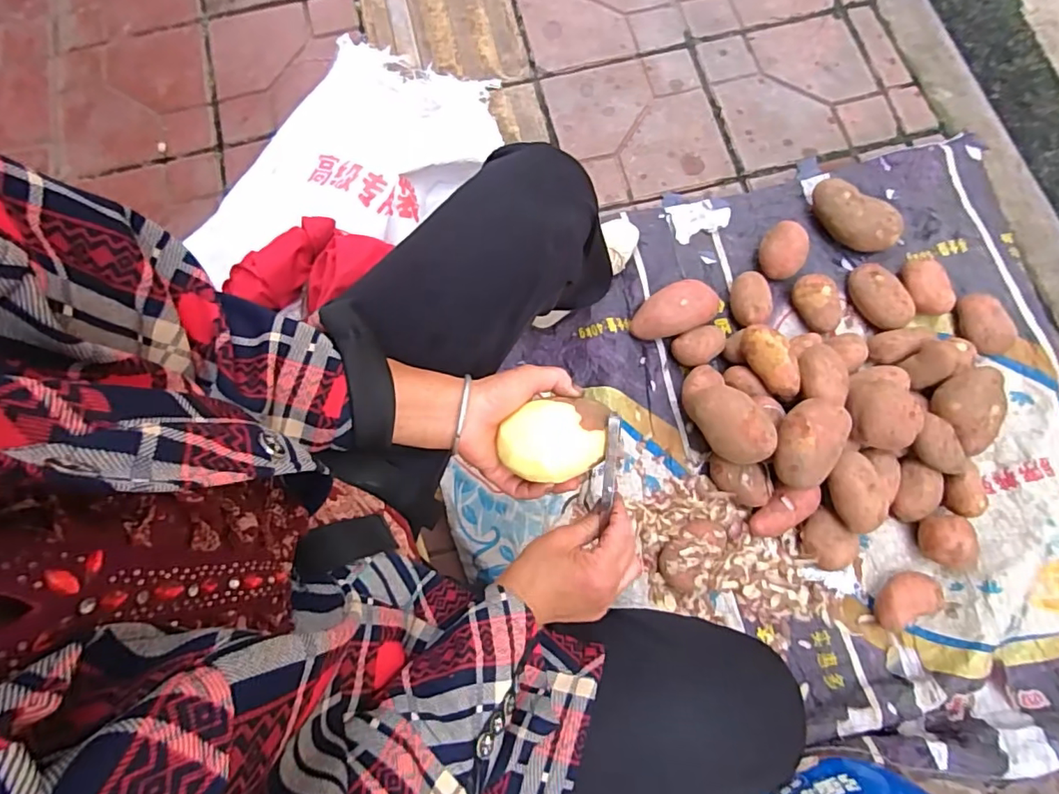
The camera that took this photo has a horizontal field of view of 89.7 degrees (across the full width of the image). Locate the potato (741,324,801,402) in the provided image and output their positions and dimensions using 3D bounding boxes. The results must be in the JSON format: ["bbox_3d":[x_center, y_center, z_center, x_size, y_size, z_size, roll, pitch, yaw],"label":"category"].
[{"bbox_3d":[0.358,-0.051,0.791,0.055,0.055,0.118,-34,77,-4],"label":"potato"}]

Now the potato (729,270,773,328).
[{"bbox_3d":[0.358,-0.159,0.860,0.060,0.056,0.094,-7,76,3],"label":"potato"}]

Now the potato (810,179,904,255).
[{"bbox_3d":[0.528,-0.293,0.873,0.148,0.065,0.072,38,82,11],"label":"potato"}]

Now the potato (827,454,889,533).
[{"bbox_3d":[0.449,0.134,0.740,0.060,0.057,0.107,-14,76,1],"label":"potato"}]

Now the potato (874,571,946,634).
[{"bbox_3d":[0.522,0.280,0.739,0.097,0.041,0.058,-30,77,-3],"label":"potato"}]

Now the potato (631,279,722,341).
[{"bbox_3d":[0.230,-0.137,0.850,0.140,0.058,0.080,-23,76,-1],"label":"potato"}]

